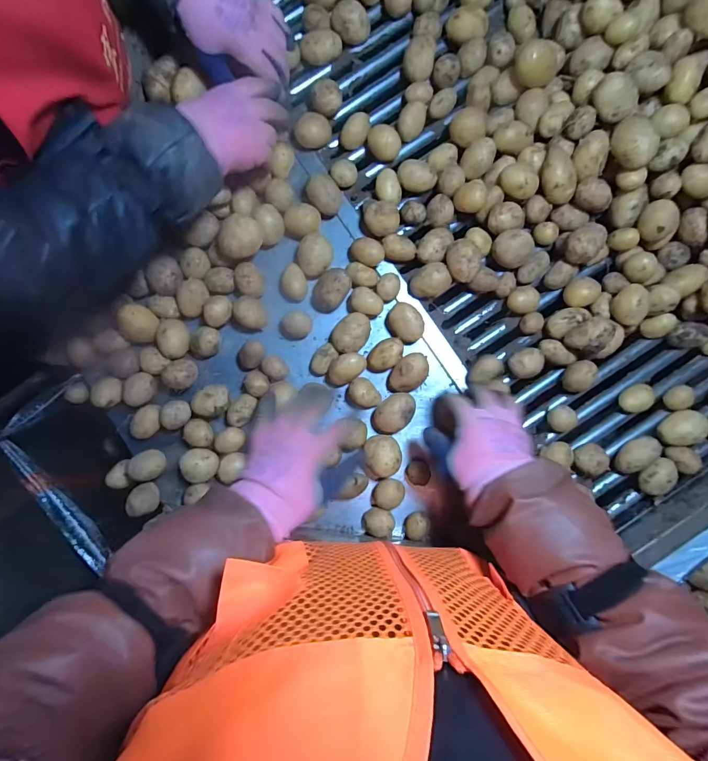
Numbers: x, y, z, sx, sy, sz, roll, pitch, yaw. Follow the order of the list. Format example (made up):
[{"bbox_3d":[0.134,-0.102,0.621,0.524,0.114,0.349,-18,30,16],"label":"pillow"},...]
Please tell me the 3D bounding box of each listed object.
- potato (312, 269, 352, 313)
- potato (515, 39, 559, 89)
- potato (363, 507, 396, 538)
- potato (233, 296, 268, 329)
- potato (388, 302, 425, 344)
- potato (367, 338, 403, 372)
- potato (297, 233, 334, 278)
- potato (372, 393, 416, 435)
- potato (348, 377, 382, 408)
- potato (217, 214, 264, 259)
[{"bbox_3d":[-0.029,-0.118,0.525,0.042,0.045,0.056,39,87,1],"label":"potato"},{"bbox_3d":[0.229,-0.395,0.504,0.050,0.053,0.054,0,86,-1],"label":"potato"},{"bbox_3d":[0.032,0.179,0.510,0.038,0.026,0.031,-5,86,-1],"label":"potato"},{"bbox_3d":[-0.135,-0.088,0.530,0.040,0.037,0.037,0,86,-1],"label":"potato"},{"bbox_3d":[0.069,-0.077,0.529,0.044,0.033,0.054,-25,98,3],"label":"potato"},{"bbox_3d":[0.040,-0.033,0.525,0.035,0.033,0.050,44,87,2],"label":"potato"},{"bbox_3d":[-0.051,-0.162,0.530,0.046,0.051,0.049,0,86,-1],"label":"potato"},{"bbox_3d":[0.052,0.042,0.522,0.039,0.031,0.060,42,87,2],"label":"potato"},{"bbox_3d":[0.013,0.018,0.526,0.035,0.032,0.044,-39,88,-3],"label":"potato"},{"bbox_3d":[-0.140,-0.177,0.502,0.049,0.037,0.051,0,86,-1],"label":"potato"}]

